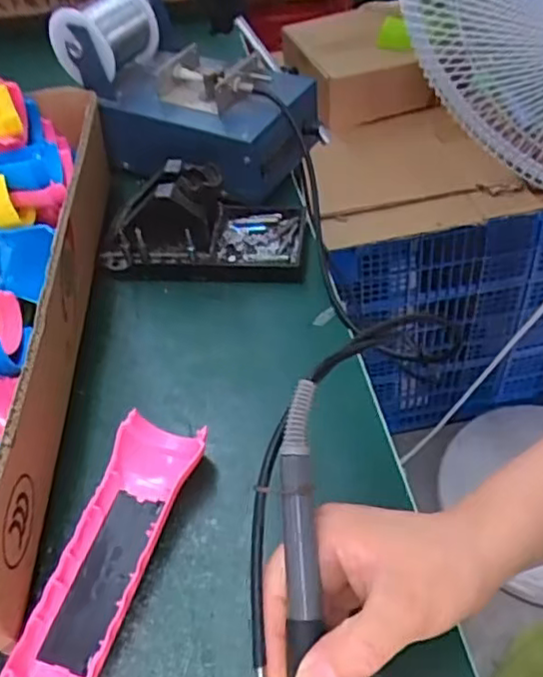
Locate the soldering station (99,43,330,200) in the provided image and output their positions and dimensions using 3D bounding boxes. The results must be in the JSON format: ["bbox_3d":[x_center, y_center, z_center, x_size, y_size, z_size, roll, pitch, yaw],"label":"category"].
[{"bbox_3d":[-0.051,-0.193,0.555,0.172,0.078,0.122,23,53,22],"label":"soldering station"}]

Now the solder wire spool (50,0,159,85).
[{"bbox_3d":[-0.144,-0.262,0.546,0.068,0.062,0.075,13,52,19],"label":"solder wire spool"}]

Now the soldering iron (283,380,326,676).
[{"bbox_3d":[0.015,0.121,0.254,0.015,0.023,0.204,-3,77,1],"label":"soldering iron"}]

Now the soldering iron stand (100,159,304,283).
[{"bbox_3d":[-0.051,-0.094,0.487,0.147,0.073,0.079,3,48,6],"label":"soldering iron stand"}]

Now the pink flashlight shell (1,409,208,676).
[{"bbox_3d":[-0.083,0.112,0.341,0.046,0.023,0.156,10,49,12],"label":"pink flashlight shell"}]

